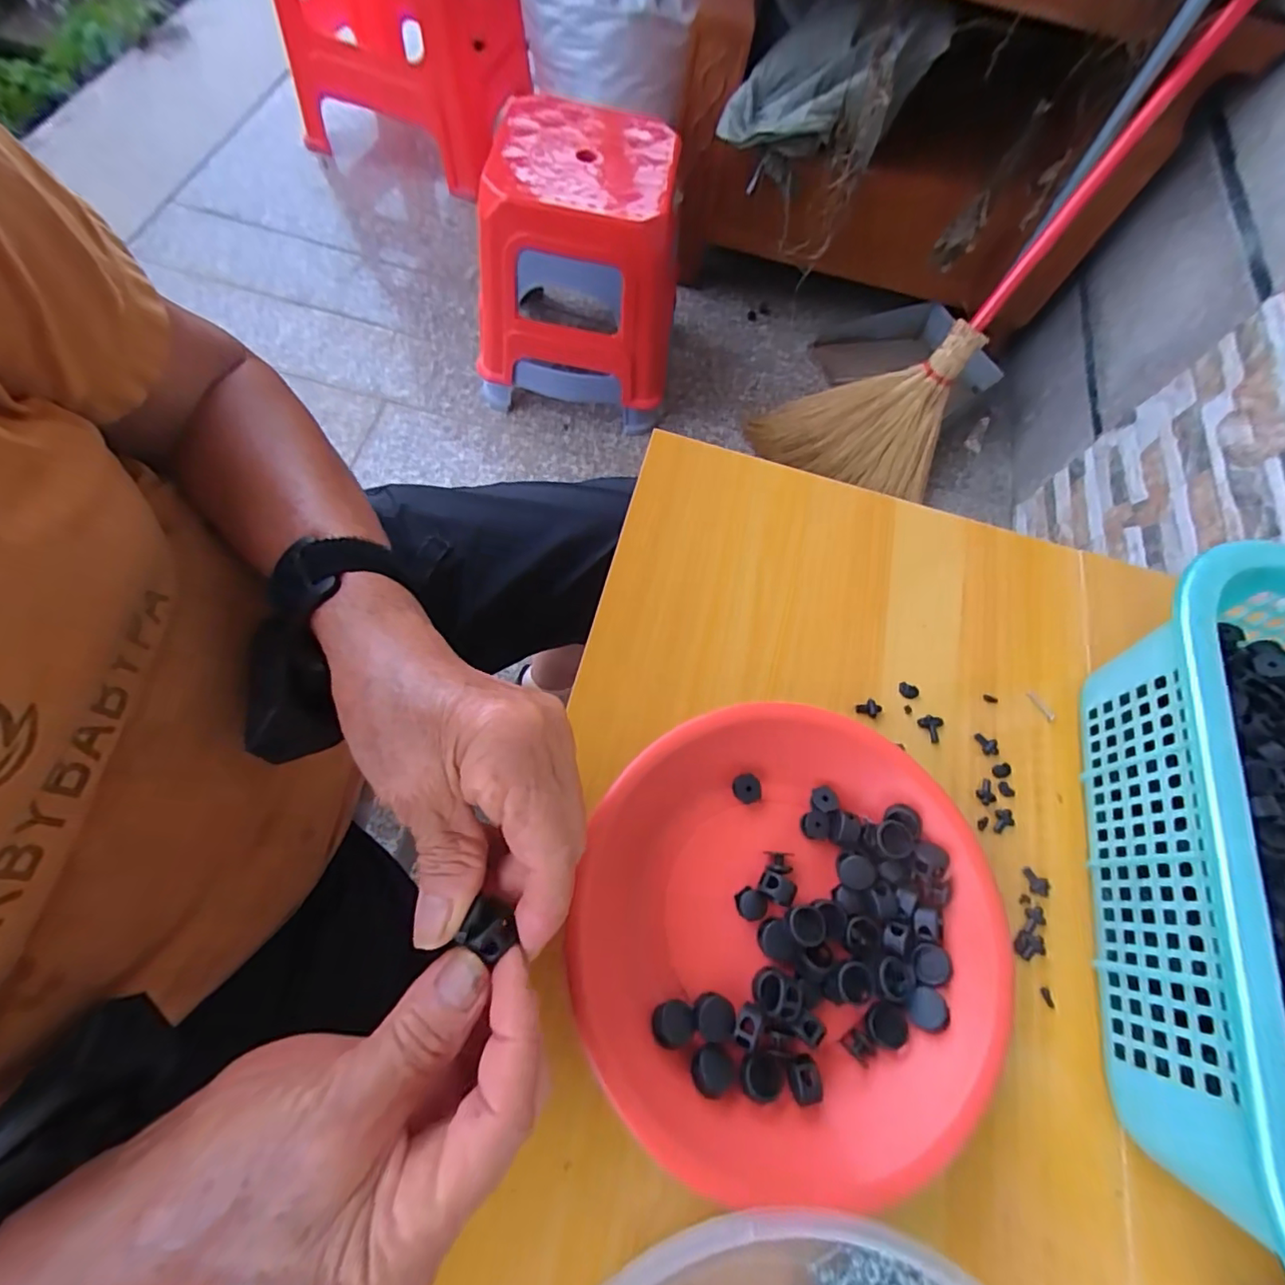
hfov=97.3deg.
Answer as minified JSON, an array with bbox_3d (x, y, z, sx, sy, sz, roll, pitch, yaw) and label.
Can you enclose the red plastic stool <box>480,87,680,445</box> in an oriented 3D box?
[{"bbox_3d":[-0.090,-0.568,0.907,0.291,0.344,0.261,13,67,-2],"label":"red plastic stool"}]

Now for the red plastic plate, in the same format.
[{"bbox_3d":[0.069,0.126,0.258,0.195,0.031,0.183,3,68,-6],"label":"red plastic plate"}]

